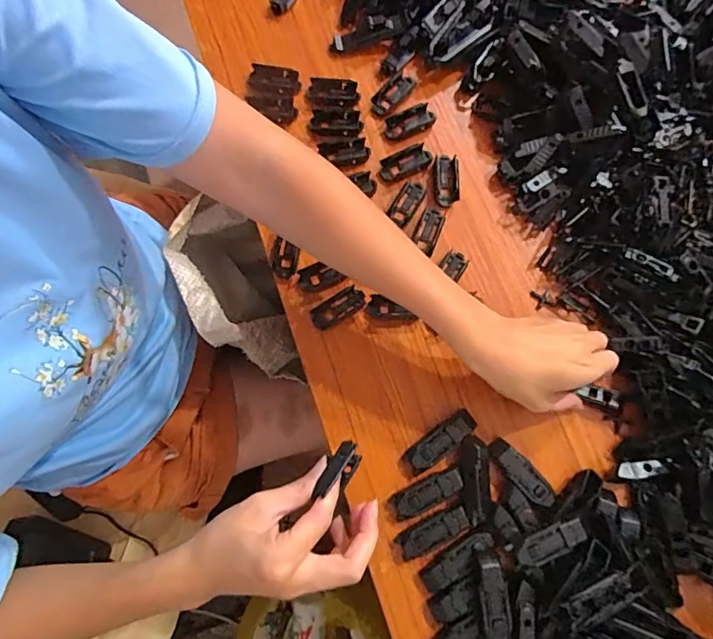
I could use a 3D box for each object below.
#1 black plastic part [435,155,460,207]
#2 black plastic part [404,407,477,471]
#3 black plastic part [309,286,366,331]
[{"bbox_3d":[0.084,-0.130,0.455,0.022,0.007,0.048,-1,78,-1],"label":"black plastic part"},{"bbox_3d":[0.070,0.099,0.405,0.066,0.014,0.020,-35,81,-8],"label":"black plastic part"},{"bbox_3d":[-0.016,-0.010,0.430,0.050,0.004,0.021,-32,80,-7],"label":"black plastic part"}]

